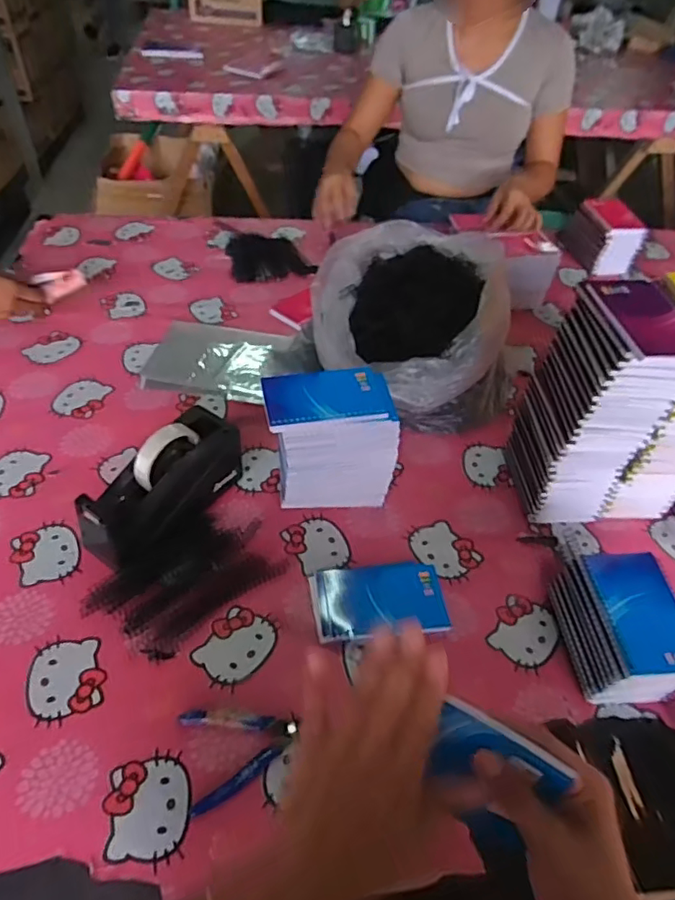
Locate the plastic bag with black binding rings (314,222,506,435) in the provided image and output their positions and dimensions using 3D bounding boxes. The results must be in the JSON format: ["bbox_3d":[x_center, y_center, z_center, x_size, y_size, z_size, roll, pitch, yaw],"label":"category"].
[{"bbox_3d":[0.115,-0.206,0.912,0.306,0.156,0.347,2,46,-4],"label":"plastic bag with black binding rings"}]

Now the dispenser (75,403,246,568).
[{"bbox_3d":[-0.201,0.045,0.687,0.092,0.106,0.199,29,50,20],"label":"dispenser"}]

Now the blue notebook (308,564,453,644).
[{"bbox_3d":[0.046,0.167,0.641,0.143,0.021,0.086,-3,41,-7],"label":"blue notebook"}]

